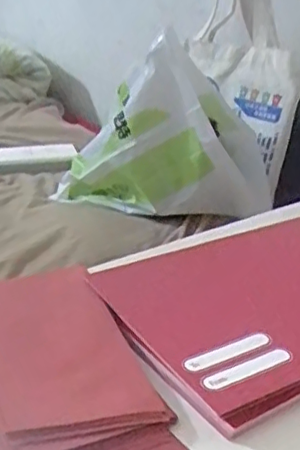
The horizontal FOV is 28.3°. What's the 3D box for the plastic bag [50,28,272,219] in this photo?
[{"bbox_3d":[0.017,-0.122,0.854,0.319,0.230,0.101,5,24,5],"label":"plastic bag"}]

